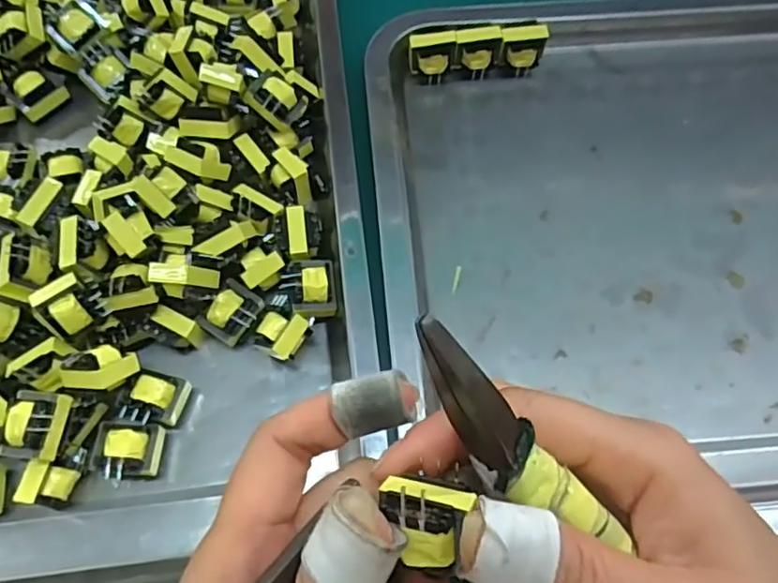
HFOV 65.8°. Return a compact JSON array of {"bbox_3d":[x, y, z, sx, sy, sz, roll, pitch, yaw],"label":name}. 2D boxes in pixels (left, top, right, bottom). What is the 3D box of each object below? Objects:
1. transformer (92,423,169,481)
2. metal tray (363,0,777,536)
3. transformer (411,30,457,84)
[{"bbox_3d":[-0.103,0.065,0.242,0.022,0.022,0.020,2,69,1],"label":"transformer"},{"bbox_3d":[0.186,-0.042,0.296,0.379,0.035,0.289,-5,70,-2],"label":"metal tray"},{"bbox_3d":[0.023,-0.127,0.321,0.024,0.020,0.016,-5,69,-2],"label":"transformer"}]

